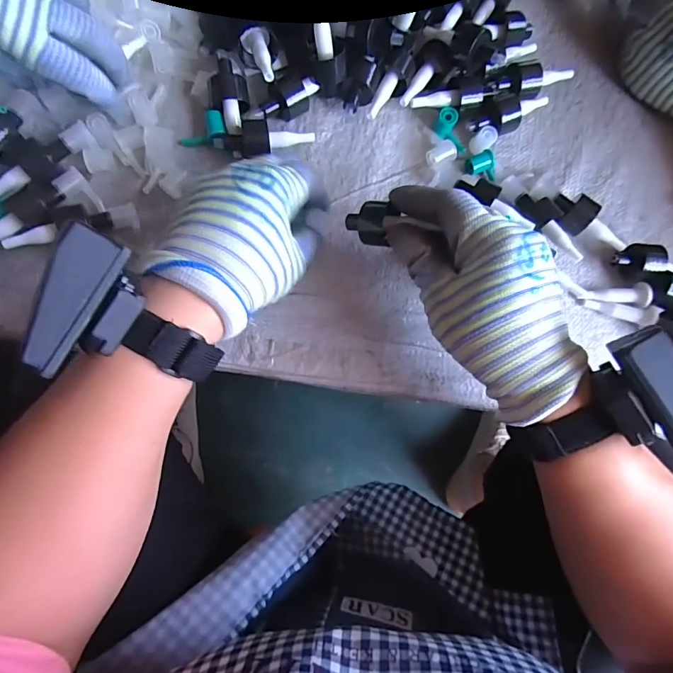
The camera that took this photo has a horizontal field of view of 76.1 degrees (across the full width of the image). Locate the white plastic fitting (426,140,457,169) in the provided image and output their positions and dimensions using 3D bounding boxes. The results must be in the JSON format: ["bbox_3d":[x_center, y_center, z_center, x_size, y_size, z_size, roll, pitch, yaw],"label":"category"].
[{"bbox_3d":[0.090,-0.156,0.365,0.024,0.014,0.021,-23,87,-8],"label":"white plastic fitting"}]

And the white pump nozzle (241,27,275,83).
[{"bbox_3d":[-0.056,-0.209,0.320,0.019,0.014,0.048,-15,69,-8],"label":"white pump nozzle"}]

